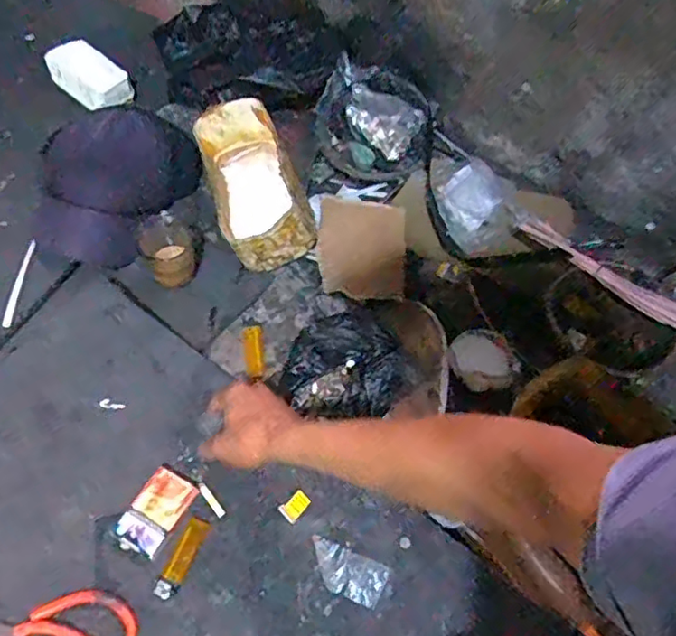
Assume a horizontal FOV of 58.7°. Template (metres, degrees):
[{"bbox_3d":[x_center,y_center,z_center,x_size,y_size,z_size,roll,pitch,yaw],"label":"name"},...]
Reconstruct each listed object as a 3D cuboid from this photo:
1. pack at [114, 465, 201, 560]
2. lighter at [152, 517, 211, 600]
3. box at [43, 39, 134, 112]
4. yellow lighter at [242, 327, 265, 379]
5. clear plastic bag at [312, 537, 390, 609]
[{"bbox_3d":[-0.200,0.214,0.666,0.053,0.023,0.091,29,60,13],"label":"pack"},{"bbox_3d":[-0.168,0.259,0.651,0.023,0.010,0.086,25,59,11],"label":"lighter"},{"bbox_3d":[-0.365,-0.356,0.873,0.140,0.033,0.070,36,62,17],"label":"box"},{"bbox_3d":[-0.107,0.042,0.761,0.024,0.016,0.067,-5,74,-8],"label":"yellow lighter"},{"bbox_3d":[0.009,0.278,0.657,0.089,0.004,0.047,20,78,13],"label":"clear plastic bag"}]

